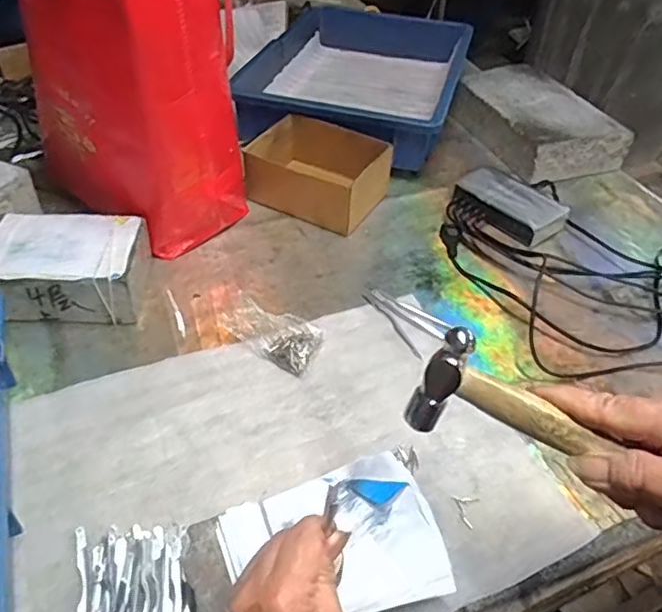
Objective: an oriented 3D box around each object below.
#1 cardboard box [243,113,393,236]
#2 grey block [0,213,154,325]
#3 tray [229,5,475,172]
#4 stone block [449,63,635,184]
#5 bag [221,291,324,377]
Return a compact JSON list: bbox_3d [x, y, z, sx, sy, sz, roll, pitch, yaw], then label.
[{"bbox_3d":[-0.014,-0.169,0.764,0.160,0.076,0.122,19,46,16],"label":"cardboard box"},{"bbox_3d":[-0.271,-0.040,0.625,0.148,0.070,0.108,-1,44,-4],"label":"grey block"},{"bbox_3d":[0.043,-0.355,0.938,0.305,0.074,0.401,13,45,10],"label":"tray"},{"bbox_3d":[0.303,-0.280,0.904,0.159,0.061,0.240,-15,47,-18],"label":"stone block"},{"bbox_3d":[-0.055,0.018,0.591,0.096,0.039,0.058,24,48,21],"label":"bag"}]

